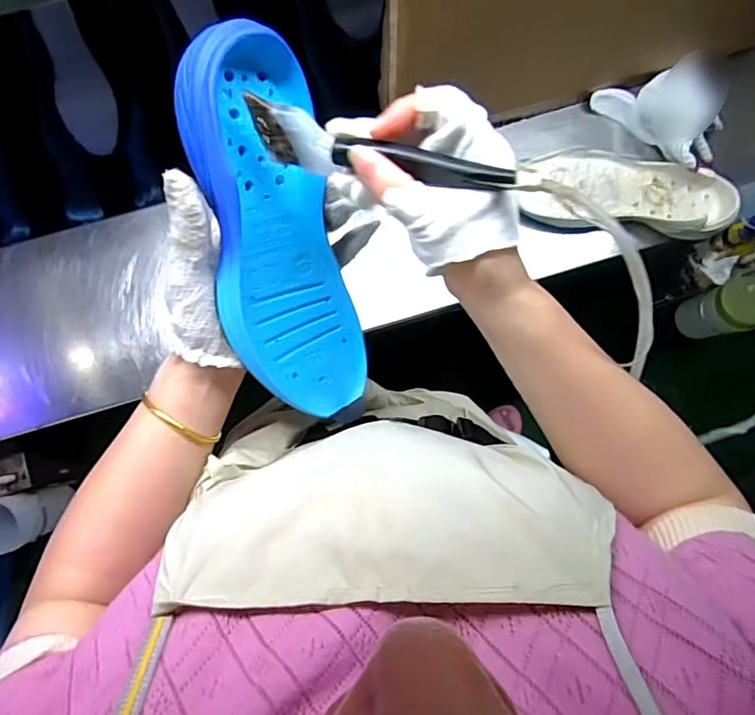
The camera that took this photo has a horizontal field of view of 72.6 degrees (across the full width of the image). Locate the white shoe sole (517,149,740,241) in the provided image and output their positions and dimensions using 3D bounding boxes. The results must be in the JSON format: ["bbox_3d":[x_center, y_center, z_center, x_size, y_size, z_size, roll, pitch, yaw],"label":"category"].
[{"bbox_3d":[0.315,-0.214,0.656,0.263,0.038,0.101,7,85,-1],"label":"white shoe sole"}]

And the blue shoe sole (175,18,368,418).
[{"bbox_3d":[-0.066,-0.071,0.335,0.088,0.045,0.236,-32,119,-36],"label":"blue shoe sole"}]

